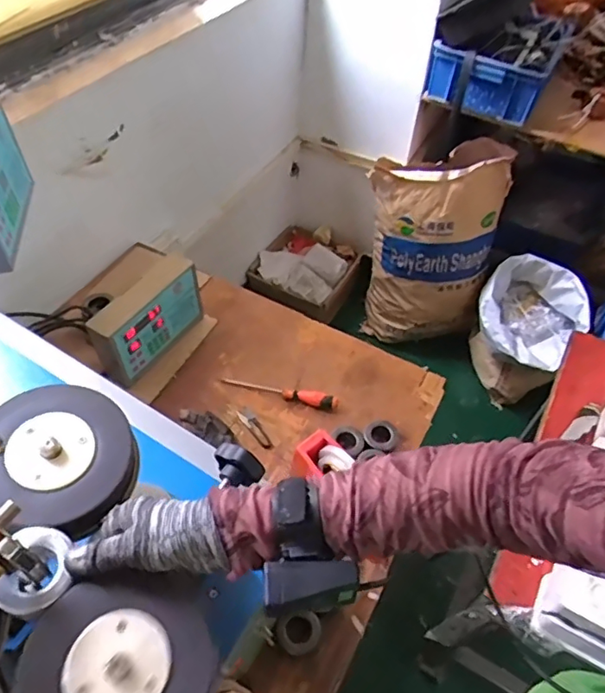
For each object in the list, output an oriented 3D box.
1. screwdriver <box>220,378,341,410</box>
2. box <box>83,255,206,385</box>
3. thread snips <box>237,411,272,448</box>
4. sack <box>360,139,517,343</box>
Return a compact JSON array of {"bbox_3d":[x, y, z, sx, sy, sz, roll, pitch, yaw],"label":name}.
[{"bbox_3d":[-0.042,0.080,1.036,0.225,0.026,0.033,15,51,8],"label":"screwdriver"},{"bbox_3d":[-0.292,-0.051,1.047,0.066,0.160,0.232,29,55,18],"label":"box"},{"bbox_3d":[-0.086,0.150,1.002,0.024,0.010,0.096,-28,58,-24],"label":"thread snips"},{"bbox_3d":[0.412,-0.350,1.800,0.410,0.605,0.356,15,51,8],"label":"sack"}]

